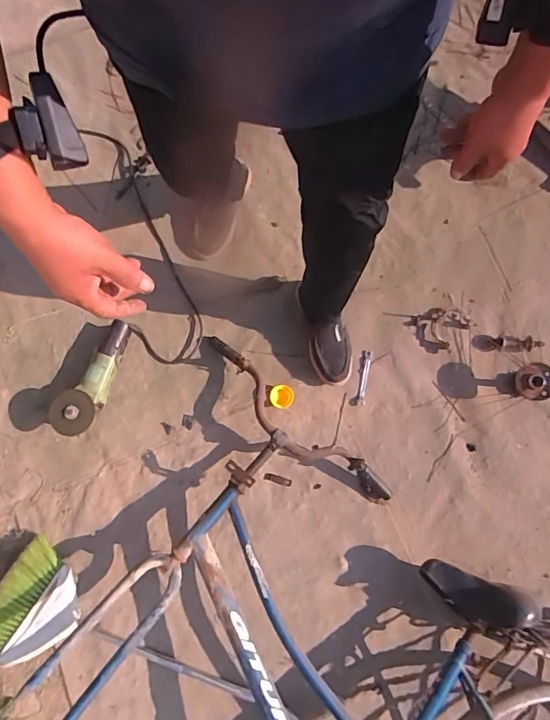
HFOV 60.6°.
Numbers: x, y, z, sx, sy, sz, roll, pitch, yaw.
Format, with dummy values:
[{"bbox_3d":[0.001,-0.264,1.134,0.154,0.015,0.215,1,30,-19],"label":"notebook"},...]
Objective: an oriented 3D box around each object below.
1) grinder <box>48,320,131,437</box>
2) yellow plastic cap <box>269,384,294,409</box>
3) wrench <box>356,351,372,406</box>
[{"bbox_3d":[-0.428,0.036,1.098,0.097,0.091,0.279,16,81,2],"label":"grinder"},{"bbox_3d":[0.017,0.091,1.147,0.057,0.037,0.056,0,79,0],"label":"yellow plastic cap"},{"bbox_3d":[0.218,0.046,1.141,0.019,0.013,0.129,10,77,4],"label":"wrench"}]

